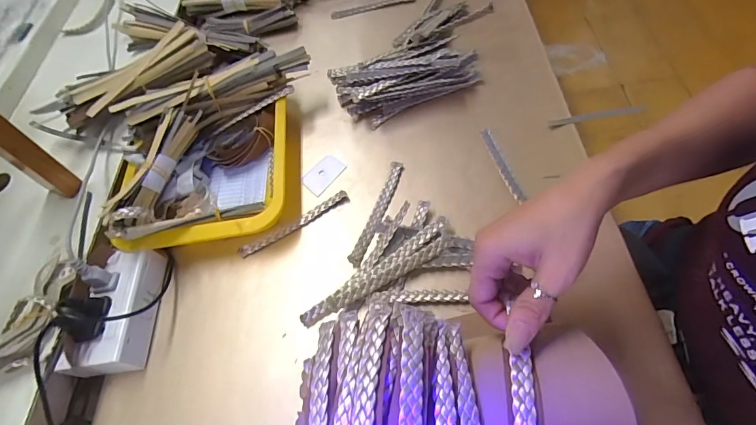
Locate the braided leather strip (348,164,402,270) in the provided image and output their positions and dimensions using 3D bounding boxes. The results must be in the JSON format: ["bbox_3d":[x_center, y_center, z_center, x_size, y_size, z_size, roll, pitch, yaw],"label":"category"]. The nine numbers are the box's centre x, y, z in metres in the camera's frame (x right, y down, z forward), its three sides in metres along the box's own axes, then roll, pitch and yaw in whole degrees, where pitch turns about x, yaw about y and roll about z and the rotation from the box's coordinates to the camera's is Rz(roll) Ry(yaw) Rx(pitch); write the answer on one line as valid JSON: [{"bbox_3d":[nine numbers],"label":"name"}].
[{"bbox_3d":[0.000,-0.003,0.450,0.015,0.004,0.138,15,63,17],"label":"braided leather strip"}]

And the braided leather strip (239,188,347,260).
[{"bbox_3d":[-0.095,0.012,0.456,0.137,0.006,0.014,-30,60,-9],"label":"braided leather strip"}]

